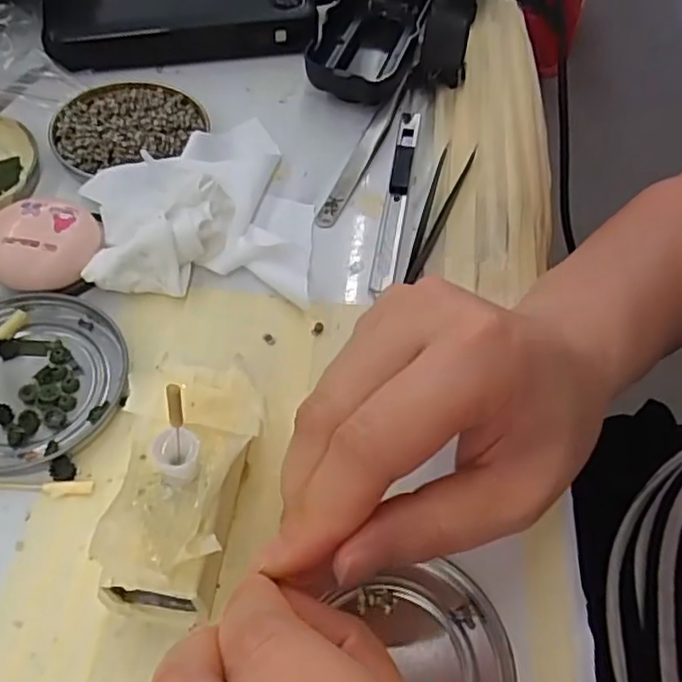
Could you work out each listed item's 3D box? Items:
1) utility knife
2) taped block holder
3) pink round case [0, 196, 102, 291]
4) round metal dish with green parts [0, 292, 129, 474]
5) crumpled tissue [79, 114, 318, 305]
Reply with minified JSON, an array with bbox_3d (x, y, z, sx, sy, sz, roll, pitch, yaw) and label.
[{"bbox_3d":[0.029,-0.077,0.336,0.010,0.008,0.128,10,56,2],"label":"utility knife"},{"bbox_3d":[-0.051,0.049,0.225,0.047,0.043,0.084,1,56,-4],"label":"taped block holder"},{"bbox_3d":[-0.130,-0.041,0.289,0.047,0.021,0.041,-14,58,-14],"label":"pink round case"},{"bbox_3d":[-0.127,0.014,0.263,0.075,0.008,0.076,2,56,-3],"label":"round metal dish with green parts"},{"bbox_3d":[-0.065,-0.072,0.315,0.102,0.025,0.113,3,56,-3],"label":"crumpled tissue"}]

